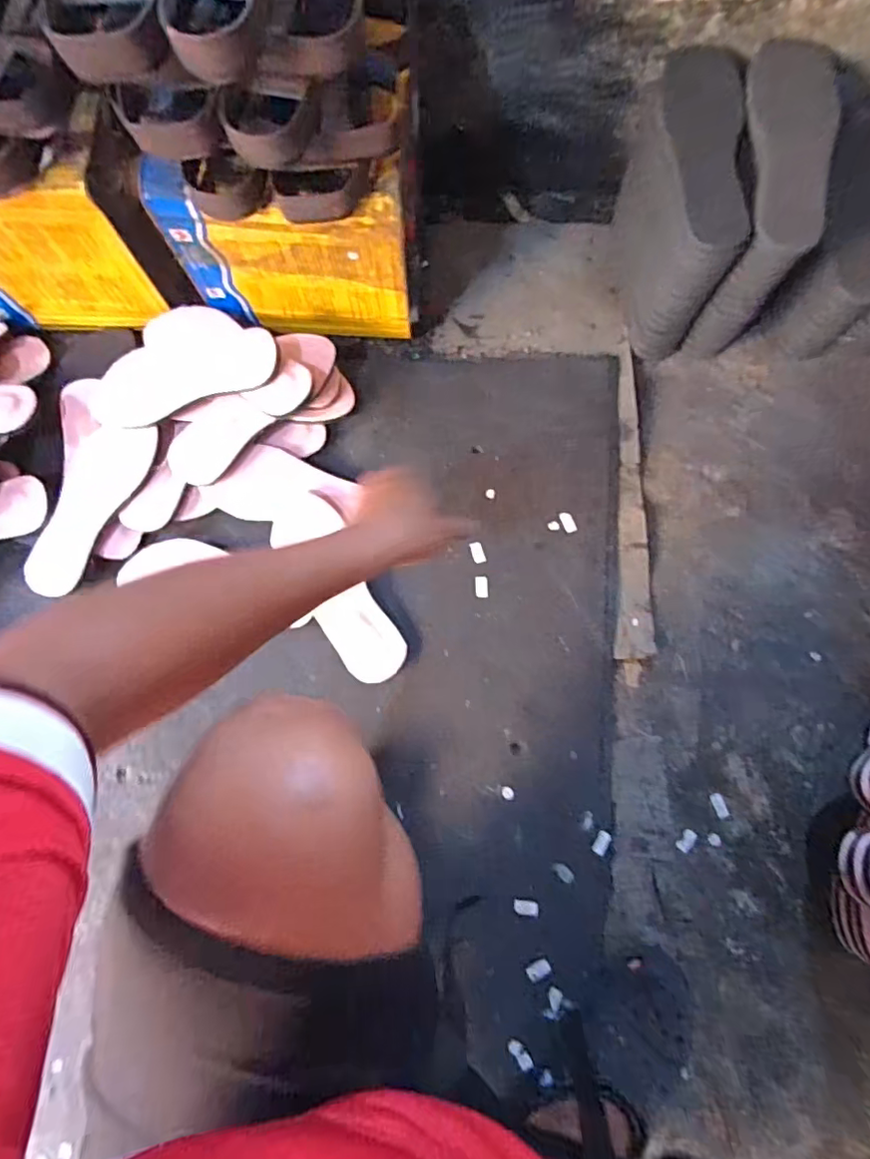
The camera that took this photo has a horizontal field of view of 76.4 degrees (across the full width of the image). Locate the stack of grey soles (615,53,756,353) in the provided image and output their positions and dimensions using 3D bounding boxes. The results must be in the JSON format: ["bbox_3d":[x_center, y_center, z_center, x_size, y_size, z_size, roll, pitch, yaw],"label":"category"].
[{"bbox_3d":[0.294,-0.452,0.694,0.096,0.185,0.271,3,76,0],"label":"stack of grey soles"}]

